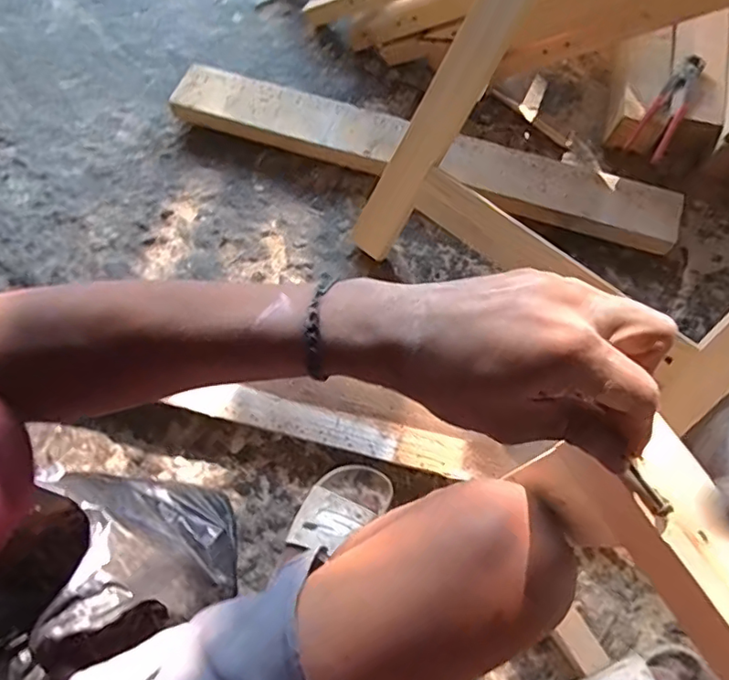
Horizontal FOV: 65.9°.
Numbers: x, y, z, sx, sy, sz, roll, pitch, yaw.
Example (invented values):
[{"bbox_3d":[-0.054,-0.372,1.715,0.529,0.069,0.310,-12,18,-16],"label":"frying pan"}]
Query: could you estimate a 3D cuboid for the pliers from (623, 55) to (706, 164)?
[{"bbox_3d":[0.507,-0.386,0.926,0.060,0.026,0.193,33,83,21],"label":"pliers"}]

